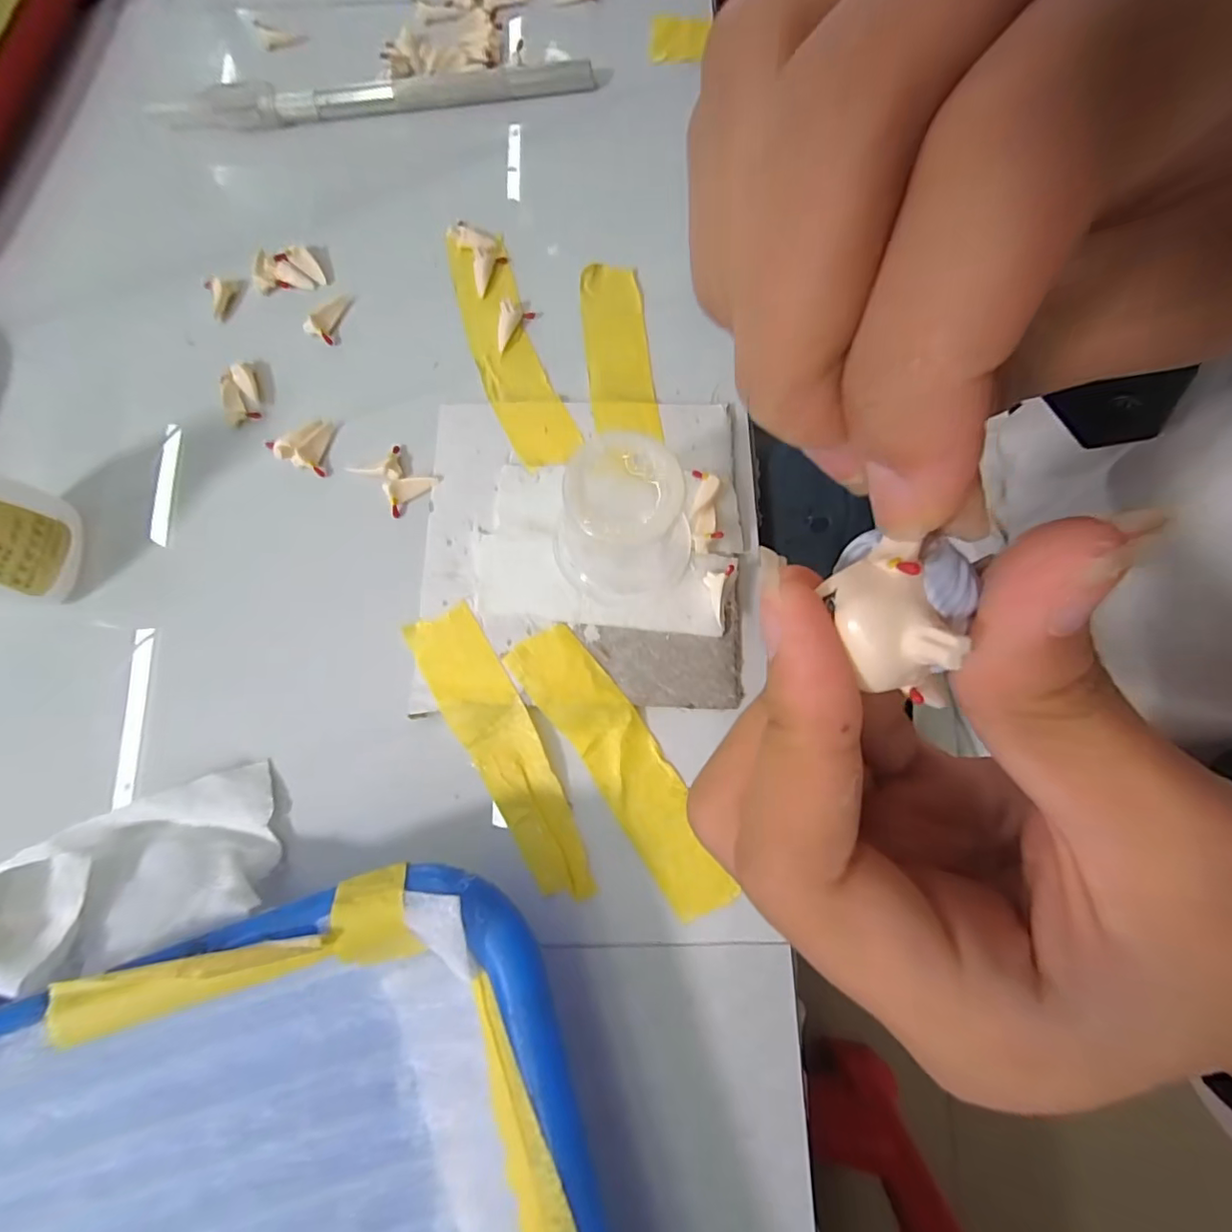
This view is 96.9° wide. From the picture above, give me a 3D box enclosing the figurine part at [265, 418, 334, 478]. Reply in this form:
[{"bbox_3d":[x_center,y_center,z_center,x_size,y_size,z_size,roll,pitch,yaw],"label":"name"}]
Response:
[{"bbox_3d":[-0.098,-0.053,0.168,0.019,0.005,0.018,5,78,2],"label":"figurine part"}]

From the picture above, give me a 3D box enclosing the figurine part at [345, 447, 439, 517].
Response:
[{"bbox_3d":[-0.066,-0.042,0.165,0.016,0.004,0.019,-41,80,-8],"label":"figurine part"}]

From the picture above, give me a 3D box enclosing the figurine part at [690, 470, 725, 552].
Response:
[{"bbox_3d":[0.026,-0.030,0.155,0.008,0.007,0.024,1,77,1],"label":"figurine part"}]

